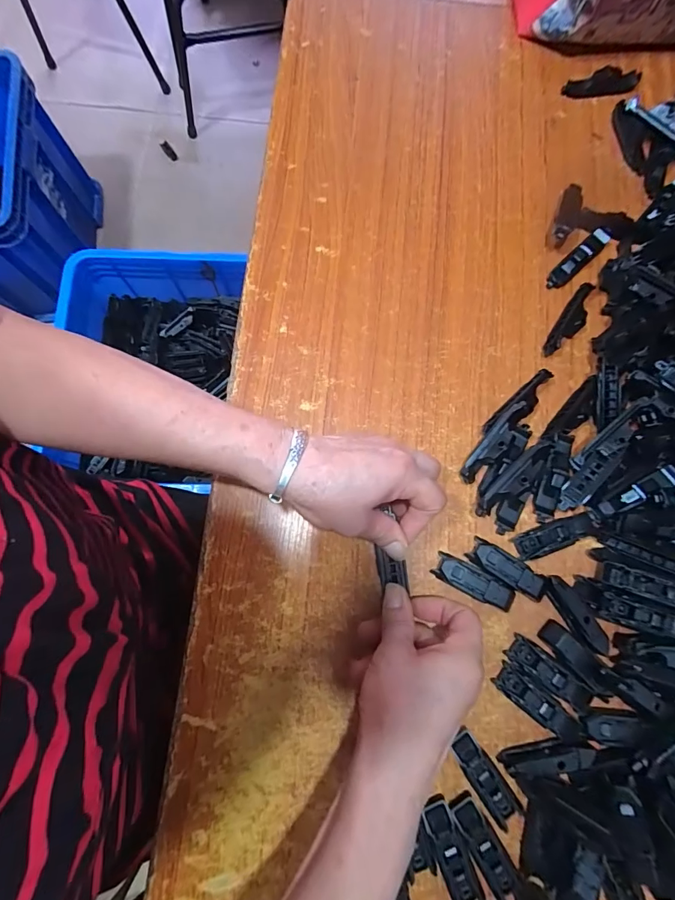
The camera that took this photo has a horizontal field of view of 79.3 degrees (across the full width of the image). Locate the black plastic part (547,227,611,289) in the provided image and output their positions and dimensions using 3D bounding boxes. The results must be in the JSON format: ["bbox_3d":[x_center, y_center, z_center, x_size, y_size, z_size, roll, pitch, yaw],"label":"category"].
[{"bbox_3d":[0.235,-0.188,0.393,0.082,0.017,0.017,-44,82,-9],"label":"black plastic part"}]

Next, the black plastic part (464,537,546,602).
[{"bbox_3d":[0.139,0.098,0.330,0.065,0.012,0.022,35,79,6],"label":"black plastic part"}]

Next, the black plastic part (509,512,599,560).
[{"bbox_3d":[0.181,0.071,0.337,0.066,0.011,0.022,-19,79,-5],"label":"black plastic part"}]

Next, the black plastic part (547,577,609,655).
[{"bbox_3d":[0.187,0.127,0.315,0.016,0.010,0.063,-33,81,-8],"label":"black plastic part"}]

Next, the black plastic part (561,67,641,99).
[{"bbox_3d":[0.286,-0.393,0.436,0.088,0.012,0.029,-13,79,-4],"label":"black plastic part"}]

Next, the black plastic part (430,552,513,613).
[{"bbox_3d":[0.111,0.108,0.328,0.066,0.014,0.022,28,79,4],"label":"black plastic part"}]

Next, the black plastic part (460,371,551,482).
[{"bbox_3d":[0.147,-0.025,0.352,0.024,0.025,0.122,40,80,7],"label":"black plastic part"}]

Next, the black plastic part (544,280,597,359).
[{"bbox_3d":[0.220,-0.121,0.382,0.021,0.016,0.078,31,79,5],"label":"black plastic part"}]

